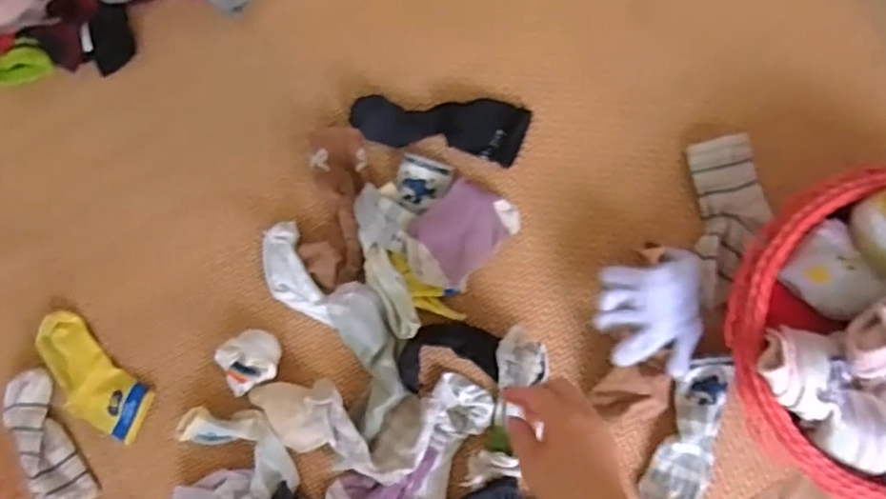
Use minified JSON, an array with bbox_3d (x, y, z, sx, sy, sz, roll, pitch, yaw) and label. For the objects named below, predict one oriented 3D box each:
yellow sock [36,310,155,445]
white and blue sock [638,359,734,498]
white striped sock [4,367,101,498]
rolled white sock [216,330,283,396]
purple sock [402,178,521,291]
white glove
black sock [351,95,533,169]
[{"bbox_3d":[-0.383,0.140,0.675,0.154,0.013,0.070,42,92,5],"label":"yellow sock"},{"bbox_3d":[0.237,0.182,0.599,0.050,0.024,0.159,19,90,5],"label":"white and blue sock"},{"bbox_3d":[-0.428,0.207,0.670,0.063,0.022,0.151,-23,86,4],"label":"white striped sock"},{"bbox_3d":[-0.198,0.114,0.651,0.064,0.033,0.053,-35,86,3],"label":"rolled white sock"},{"bbox_3d":[0.015,-0.016,0.627,0.079,0.042,0.116,43,92,5],"label":"purple sock"},{"bbox_3d":[0.195,0.056,0.573,0.096,0.035,0.109,4,88,5],"label":"white glove"},{"bbox_3d":[-0.004,-0.133,0.648,0.179,0.021,0.062,12,89,5],"label":"black sock"}]

